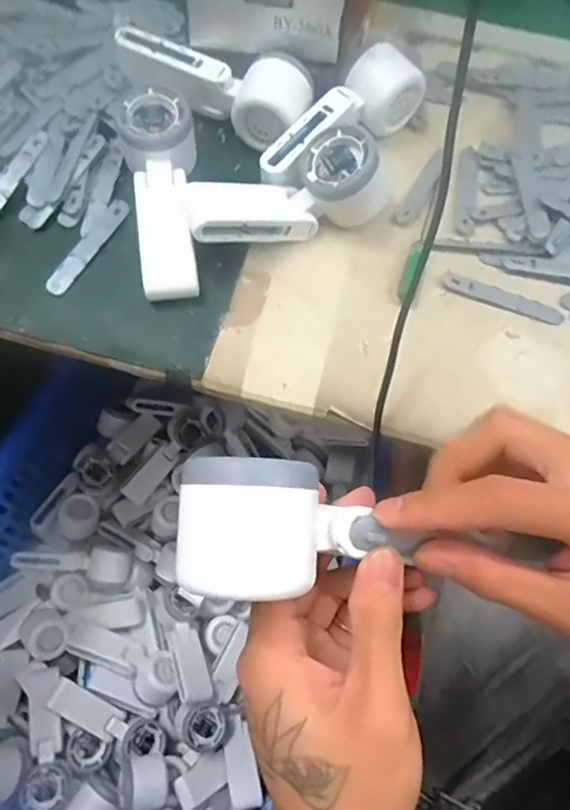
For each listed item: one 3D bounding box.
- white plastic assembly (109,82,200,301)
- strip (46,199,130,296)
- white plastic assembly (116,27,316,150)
[{"bbox_3d":[-0.092,-0.163,0.432,0.057,0.054,0.166,-12,68,-8],"label":"white plastic assembly"},{"bbox_3d":[-0.154,-0.125,0.439,0.016,0.007,0.094,29,69,9],"label":"strip"},{"bbox_3d":[-0.059,-0.272,0.470,0.166,0.046,0.057,24,68,7],"label":"white plastic assembly"}]

